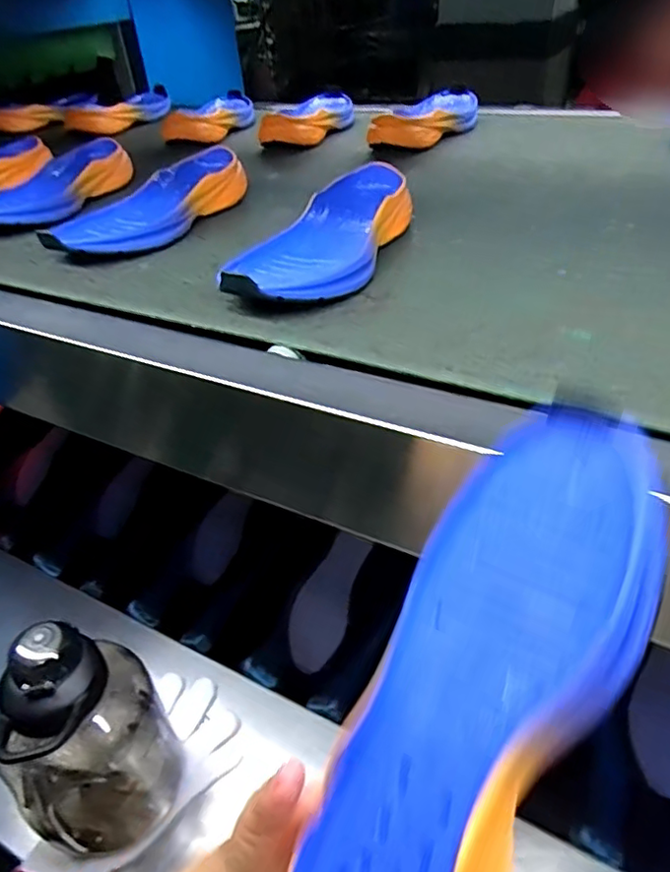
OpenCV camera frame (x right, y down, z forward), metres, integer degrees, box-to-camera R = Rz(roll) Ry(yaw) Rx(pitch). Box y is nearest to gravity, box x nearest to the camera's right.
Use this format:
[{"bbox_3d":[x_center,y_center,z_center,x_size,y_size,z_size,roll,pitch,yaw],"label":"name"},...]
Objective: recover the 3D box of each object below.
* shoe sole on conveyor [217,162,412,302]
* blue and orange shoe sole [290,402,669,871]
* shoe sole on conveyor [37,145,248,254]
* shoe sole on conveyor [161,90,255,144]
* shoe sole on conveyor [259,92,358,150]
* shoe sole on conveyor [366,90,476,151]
[{"bbox_3d":[-0.003,-0.169,0.502,0.097,0.037,0.263,12,40,18],"label":"shoe sole on conveyor"},{"bbox_3d":[0.058,0.109,0.244,0.093,0.050,0.245,18,81,56],"label":"blue and orange shoe sole"},{"bbox_3d":[-0.182,-0.234,0.606,0.102,0.038,0.245,25,46,32],"label":"shoe sole on conveyor"},{"bbox_3d":[-0.187,-0.526,0.985,0.090,0.039,0.279,5,39,10],"label":"shoe sole on conveyor"},{"bbox_3d":[-0.032,-0.484,0.908,0.101,0.040,0.252,3,39,12],"label":"shoe sole on conveyor"},{"bbox_3d":[0.135,-0.448,0.839,0.098,0.039,0.244,16,42,23],"label":"shoe sole on conveyor"}]

